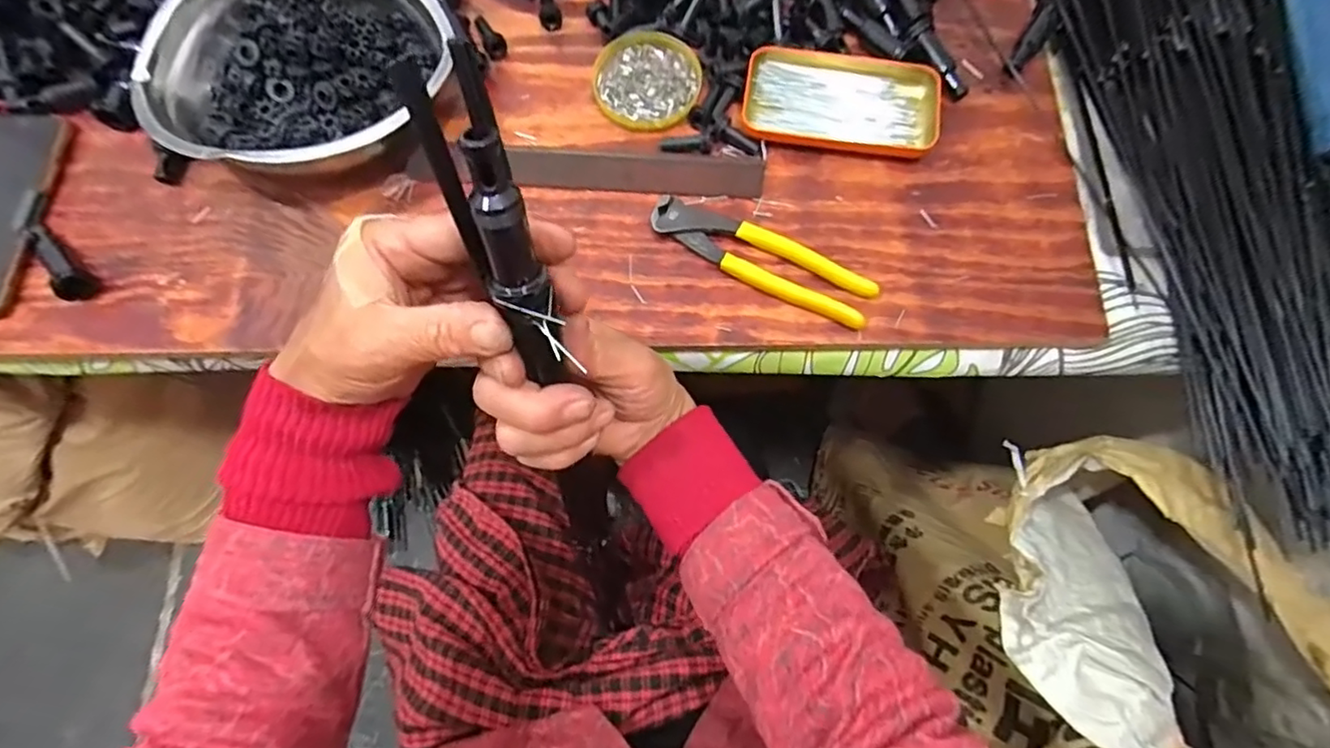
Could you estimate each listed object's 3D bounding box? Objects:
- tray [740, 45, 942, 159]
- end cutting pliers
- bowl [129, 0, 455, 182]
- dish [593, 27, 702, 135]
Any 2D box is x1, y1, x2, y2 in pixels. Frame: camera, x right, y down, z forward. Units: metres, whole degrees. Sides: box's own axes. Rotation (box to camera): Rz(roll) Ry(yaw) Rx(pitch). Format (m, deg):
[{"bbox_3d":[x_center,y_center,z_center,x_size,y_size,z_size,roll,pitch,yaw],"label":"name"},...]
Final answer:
[{"bbox_3d":[0.134,-0.209,0.460,0.144,0.016,0.075,7,74,2],"label":"tray"},{"bbox_3d":[0.068,-0.082,0.426,0.161,0.015,0.039,26,76,7],"label":"end cutting pliers"},{"bbox_3d":[-0.261,-0.215,0.442,0.211,0.061,0.193,34,77,9],"label":"bowl"},{"bbox_3d":[-0.014,-0.230,0.475,0.084,0.009,0.087,0,74,0],"label":"dish"}]

